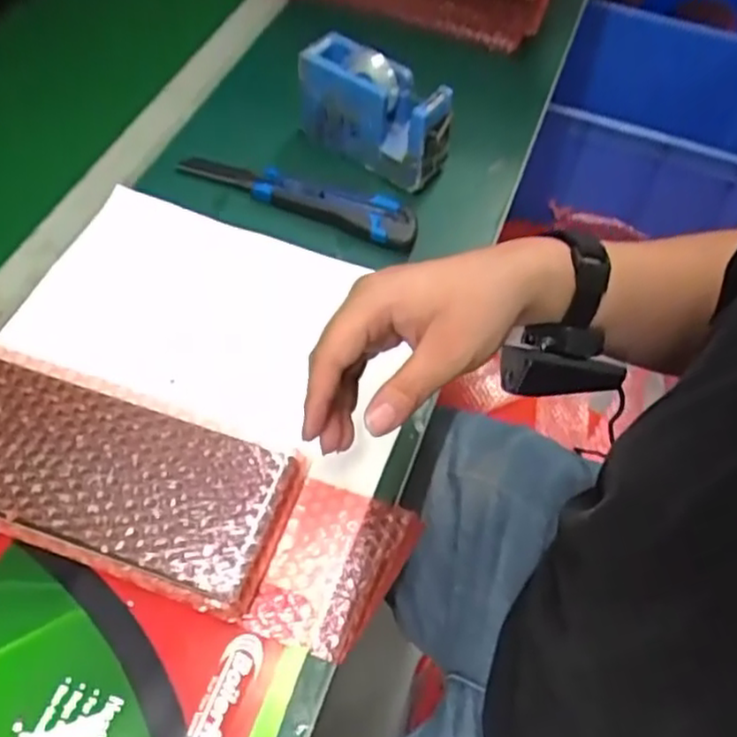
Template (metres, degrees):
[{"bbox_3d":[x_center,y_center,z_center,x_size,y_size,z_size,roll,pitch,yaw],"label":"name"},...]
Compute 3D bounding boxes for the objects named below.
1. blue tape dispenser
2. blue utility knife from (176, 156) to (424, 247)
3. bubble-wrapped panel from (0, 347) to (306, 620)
[{"bbox_3d":[0.008,-0.226,0.598,0.131,0.069,0.079,25,59,13],"label":"blue tape dispenser"},{"bbox_3d":[-0.059,-0.145,0.570,0.203,0.014,0.039,16,57,7],"label":"blue utility knife"},{"bbox_3d":[-0.189,0.057,0.429,0.282,0.031,0.102,17,57,8],"label":"bubble-wrapped panel"}]

